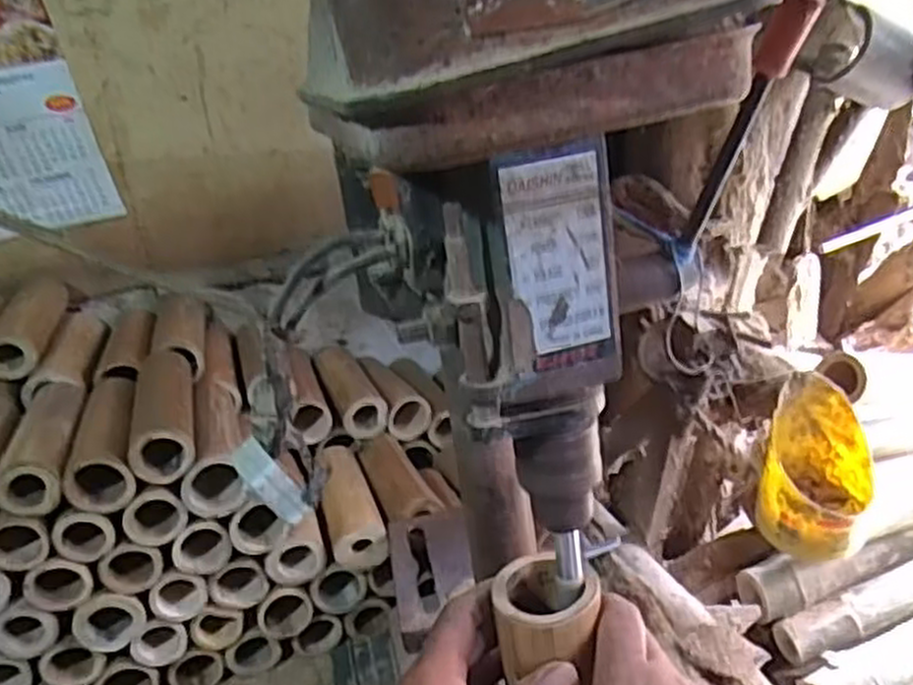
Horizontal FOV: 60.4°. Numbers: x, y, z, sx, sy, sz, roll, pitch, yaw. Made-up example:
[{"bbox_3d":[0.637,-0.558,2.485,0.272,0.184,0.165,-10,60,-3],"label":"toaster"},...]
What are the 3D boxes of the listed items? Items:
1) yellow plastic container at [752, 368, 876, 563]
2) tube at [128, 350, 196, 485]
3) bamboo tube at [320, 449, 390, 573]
[{"bbox_3d":[0.320,0.112,0.700,0.079,0.141,0.096,10,29,32],"label":"yellow plastic container"},{"bbox_3d":[-0.274,0.064,0.743,0.051,0.045,0.187,-12,25,-13],"label":"tube"},{"bbox_3d":[-0.114,0.163,0.824,0.054,0.046,0.184,-12,25,-11],"label":"bamboo tube"}]

